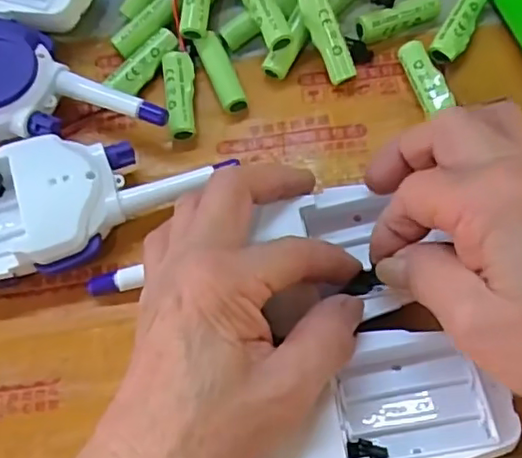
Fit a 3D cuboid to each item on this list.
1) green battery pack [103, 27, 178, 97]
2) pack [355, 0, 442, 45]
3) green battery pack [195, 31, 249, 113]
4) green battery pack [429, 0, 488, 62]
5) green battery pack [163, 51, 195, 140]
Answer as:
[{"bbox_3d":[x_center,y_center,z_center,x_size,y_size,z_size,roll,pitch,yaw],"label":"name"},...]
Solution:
[{"bbox_3d":[-0.065,-0.090,0.341,0.016,0.014,0.046,32,73,12],"label":"green battery pack"},{"bbox_3d":[0.077,-0.118,0.344,0.051,0.013,0.013,-24,71,-7],"label":"pack"},{"bbox_3d":[-0.020,-0.085,0.339,0.016,0.014,0.047,-22,70,-6],"label":"green battery pack"},{"bbox_3d":[0.111,-0.113,0.343,0.016,0.013,0.051,30,73,12],"label":"green battery pack"},{"bbox_3d":[-0.043,-0.072,0.335,0.016,0.012,0.052,-8,70,-1],"label":"green battery pack"}]

